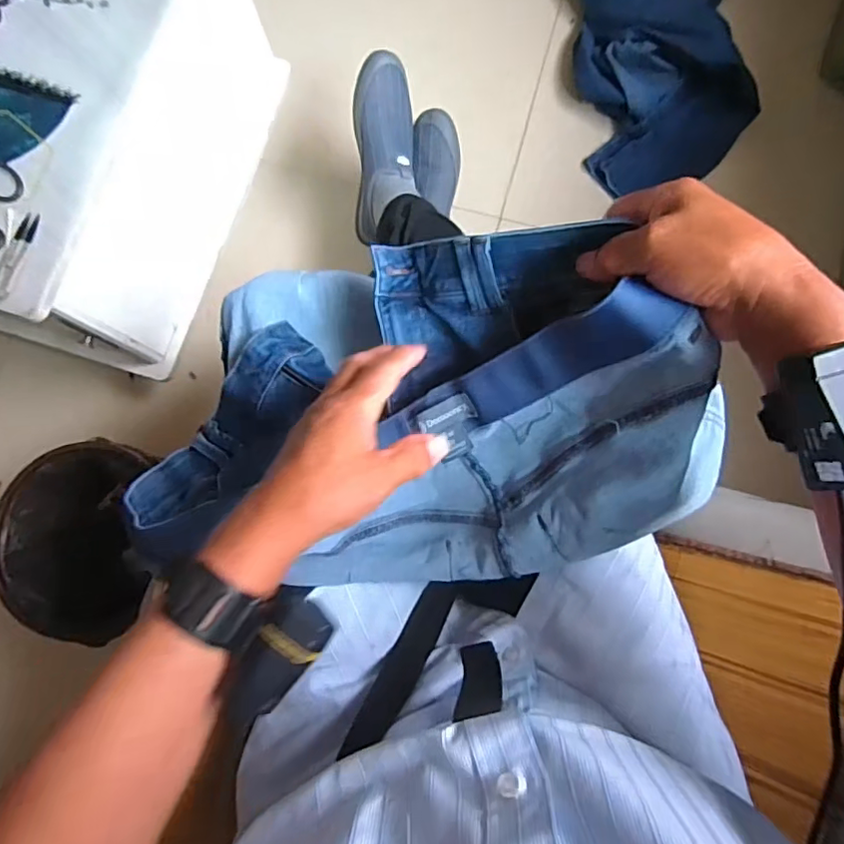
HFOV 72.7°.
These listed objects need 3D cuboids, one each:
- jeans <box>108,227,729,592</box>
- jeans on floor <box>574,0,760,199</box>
[{"bbox_3d":[-0.014,-0.011,0.449,0.468,0.174,0.269,-5,82,2],"label":"jeans"},{"bbox_3d":[0.471,-0.783,1.068,0.353,0.091,0.790,14,83,5],"label":"jeans on floor"}]

